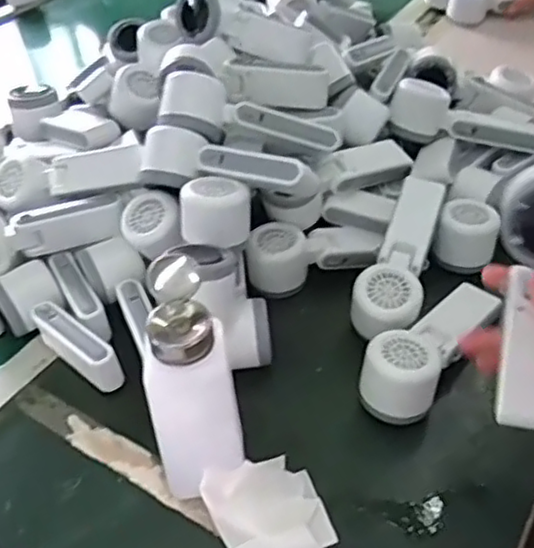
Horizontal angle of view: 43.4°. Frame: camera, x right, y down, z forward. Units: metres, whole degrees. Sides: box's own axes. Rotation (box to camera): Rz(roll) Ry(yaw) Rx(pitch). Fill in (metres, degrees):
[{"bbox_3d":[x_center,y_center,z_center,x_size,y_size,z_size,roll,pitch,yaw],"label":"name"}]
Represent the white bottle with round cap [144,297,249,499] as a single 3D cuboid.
[{"bbox_3d":[-0.049,0.091,0.459,0.057,0.162,0.049,-13,44,-7],"label":"white bottle with round cap"}]

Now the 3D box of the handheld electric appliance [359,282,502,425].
[{"bbox_3d":[0.130,0.065,0.550,0.056,0.055,0.132,30,55,32],"label":"handheld electric appliance"}]

